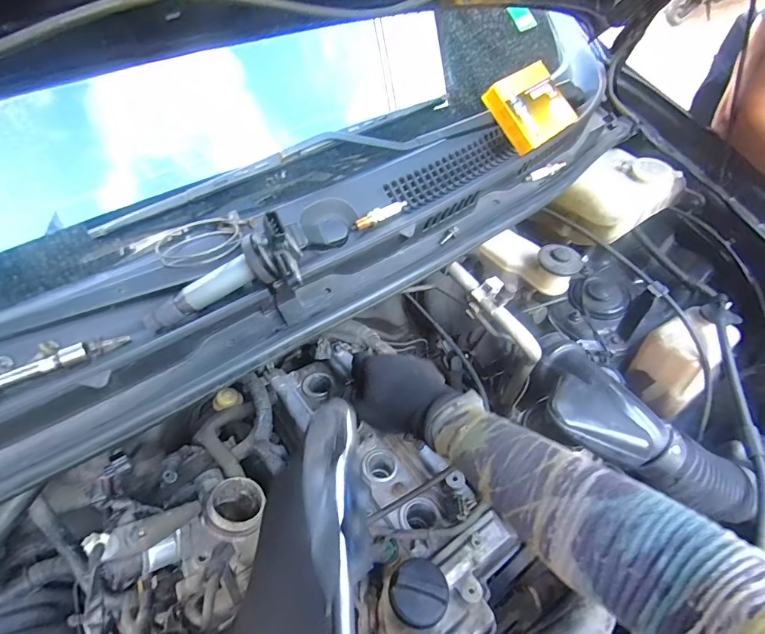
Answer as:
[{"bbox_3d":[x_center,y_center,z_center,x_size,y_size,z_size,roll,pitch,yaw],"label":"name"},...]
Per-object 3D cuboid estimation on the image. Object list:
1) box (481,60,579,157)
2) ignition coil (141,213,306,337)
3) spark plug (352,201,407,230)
[{"bbox_3d":[0.190,-0.264,0.536,0.101,0.025,0.089,-35,90,-19],"label":"box"},{"bbox_3d":[-0.140,-0.031,0.368,0.152,0.055,0.067,-28,54,8],"label":"ignition coil"},{"bbox_3d":[-0.001,-0.111,0.464,0.072,0.012,0.013,-30,58,-23],"label":"spark plug"}]

